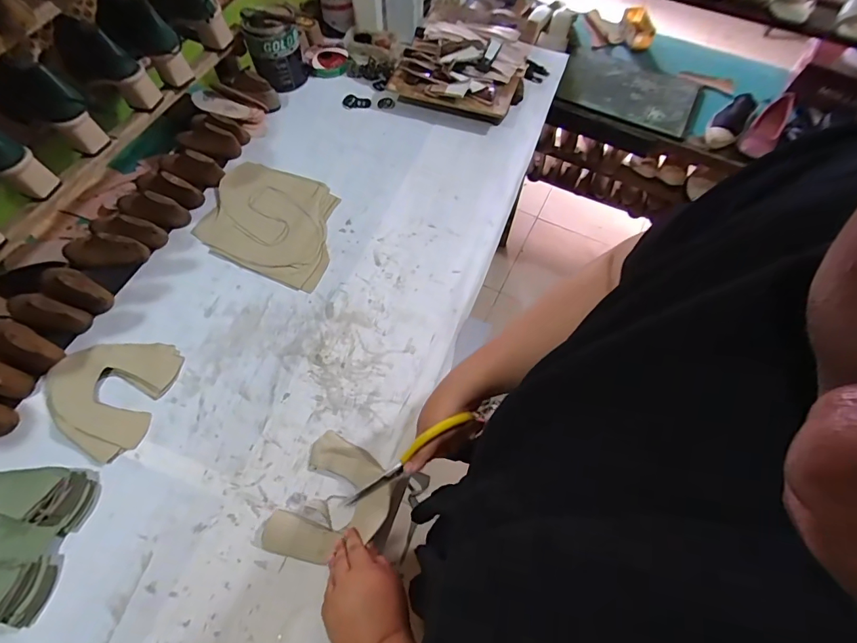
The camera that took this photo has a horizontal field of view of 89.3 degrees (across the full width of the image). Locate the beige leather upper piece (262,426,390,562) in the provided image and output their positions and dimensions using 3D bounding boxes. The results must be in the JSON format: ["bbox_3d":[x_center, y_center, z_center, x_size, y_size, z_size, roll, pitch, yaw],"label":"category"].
[{"bbox_3d":[-0.125,0.239,0.565,0.139,0.053,0.161,24,65,12],"label":"beige leather upper piece"}]

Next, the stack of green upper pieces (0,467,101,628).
[{"bbox_3d":[-0.544,0.262,0.541,0.183,0.045,0.169,10,63,4],"label":"stack of green upper pieces"}]

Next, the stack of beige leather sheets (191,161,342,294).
[{"bbox_3d":[-0.280,-0.187,0.795,0.256,0.020,0.216,20,64,10],"label":"stack of beige leather sheets"}]

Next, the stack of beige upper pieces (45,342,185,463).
[{"bbox_3d":[-0.477,0.100,0.641,0.163,0.022,0.170,13,63,6],"label":"stack of beige upper pieces"}]

